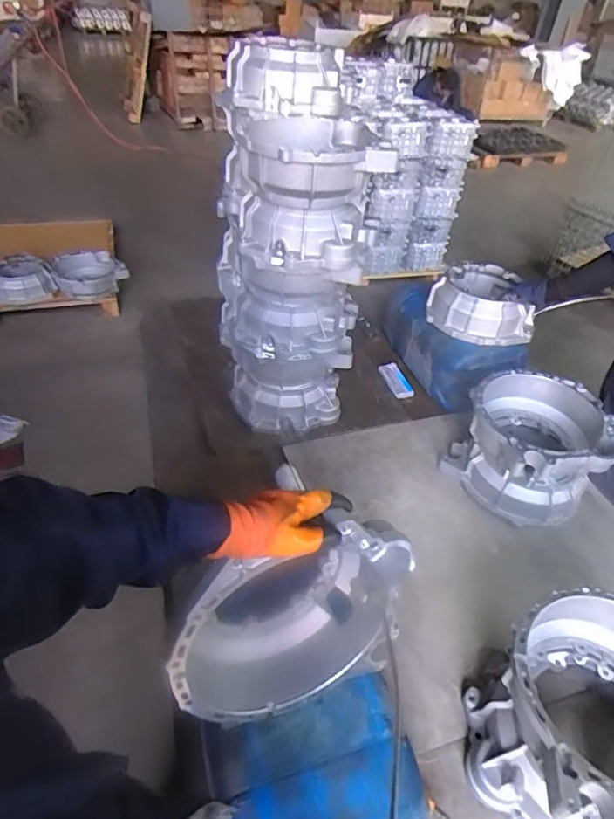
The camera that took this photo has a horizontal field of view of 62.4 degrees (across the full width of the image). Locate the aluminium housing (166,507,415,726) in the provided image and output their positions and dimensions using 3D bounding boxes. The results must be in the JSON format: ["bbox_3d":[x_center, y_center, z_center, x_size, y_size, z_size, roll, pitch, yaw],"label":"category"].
[{"bbox_3d":[-0.020,0.268,0.683,0.331,0.292,0.139,-15,44,-25],"label":"aluminium housing"}]

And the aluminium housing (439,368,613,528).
[{"bbox_3d":[0.586,0.106,1.328,0.338,0.267,0.318,3,41,-3],"label":"aluminium housing"}]

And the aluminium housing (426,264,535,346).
[{"bbox_3d":[0.548,-0.329,1.576,0.309,0.131,0.278,18,43,13],"label":"aluminium housing"}]

